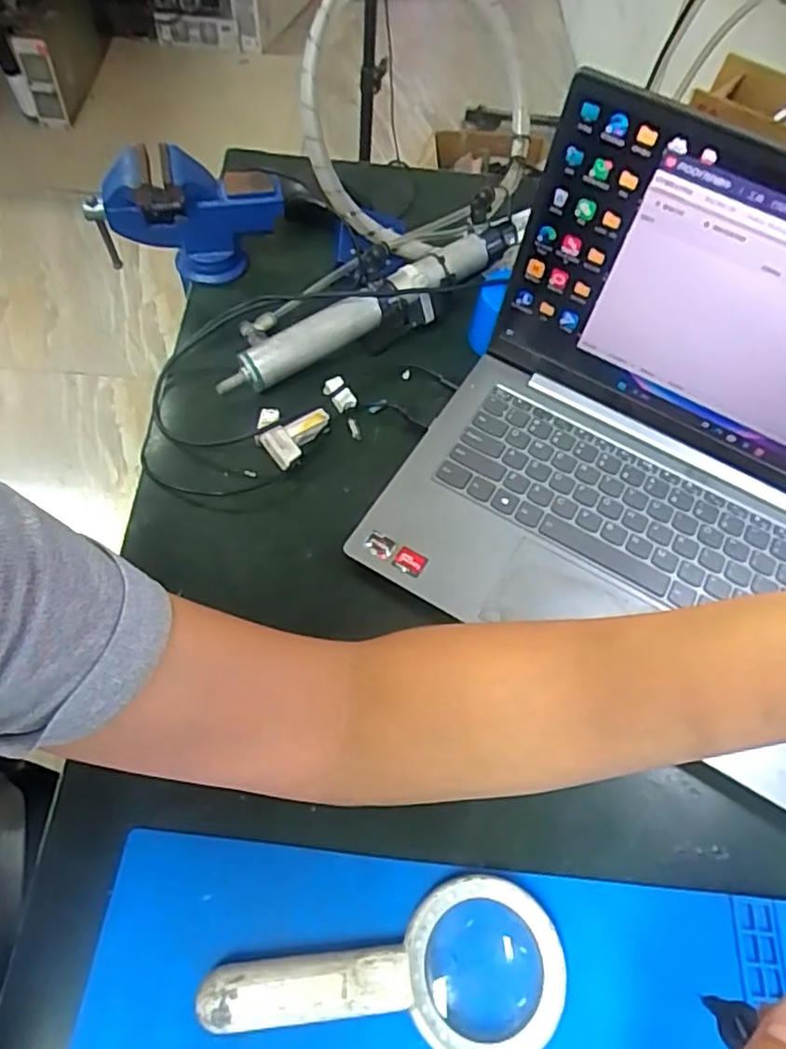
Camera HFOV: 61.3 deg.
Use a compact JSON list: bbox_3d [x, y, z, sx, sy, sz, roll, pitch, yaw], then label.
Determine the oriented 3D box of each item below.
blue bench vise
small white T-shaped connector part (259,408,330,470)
[{"bbox_3d":[-0.169,-0.255,0.551,0.149,0.089,0.060,6,59,-2],"label":"blue bench vise"},{"bbox_3d":[-0.067,-0.064,0.484,0.053,0.022,0.022,-35,68,-23],"label":"small white T-shaped connector part"}]

